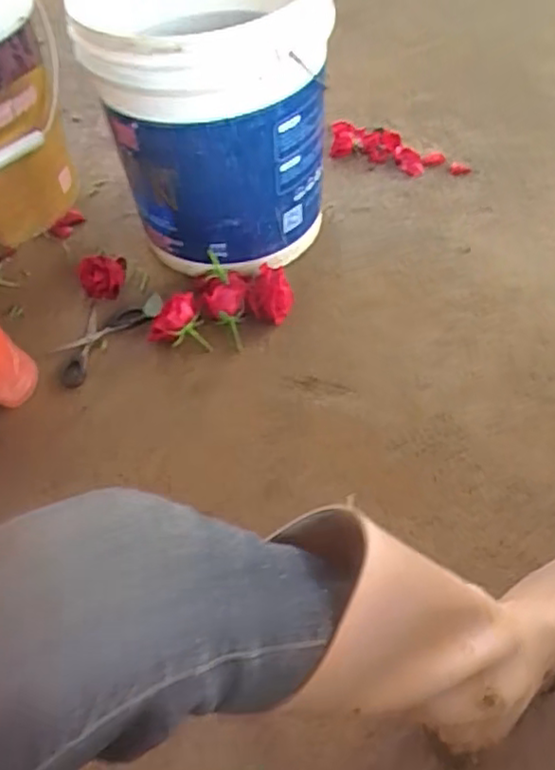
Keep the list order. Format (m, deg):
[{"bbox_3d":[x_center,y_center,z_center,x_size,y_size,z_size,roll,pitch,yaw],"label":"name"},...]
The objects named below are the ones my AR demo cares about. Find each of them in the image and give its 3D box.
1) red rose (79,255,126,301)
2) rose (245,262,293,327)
[{"bbox_3d":[-0.246,-0.156,0.960,0.068,0.054,0.066,-17,51,-8],"label":"red rose"},{"bbox_3d":[-0.010,-0.123,0.909,0.059,0.049,0.077,-5,51,2],"label":"rose"}]

